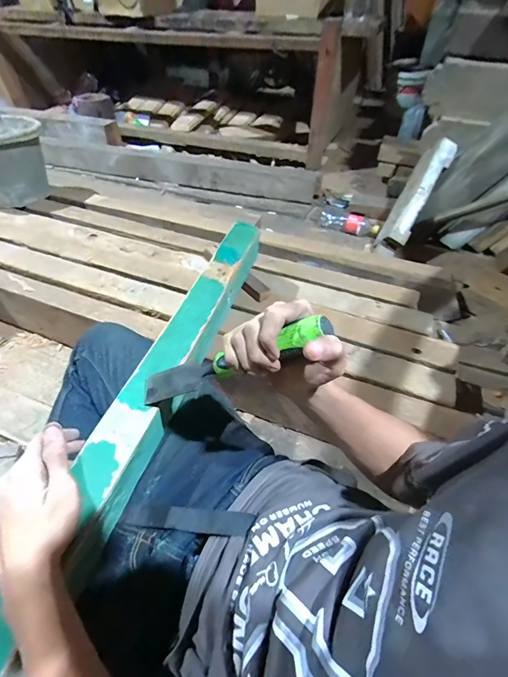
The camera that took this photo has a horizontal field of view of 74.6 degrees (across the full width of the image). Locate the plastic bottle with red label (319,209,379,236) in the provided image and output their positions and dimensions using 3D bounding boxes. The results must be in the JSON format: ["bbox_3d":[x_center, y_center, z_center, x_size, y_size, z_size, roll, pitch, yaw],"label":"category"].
[{"bbox_3d":[0.338,-0.420,1.206,0.232,0.056,0.055,26,52,18],"label":"plastic bottle with red label"}]

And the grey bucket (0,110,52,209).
[{"bbox_3d":[-0.819,-0.575,1.090,0.267,0.216,0.289,-18,52,-18],"label":"grey bucket"}]

